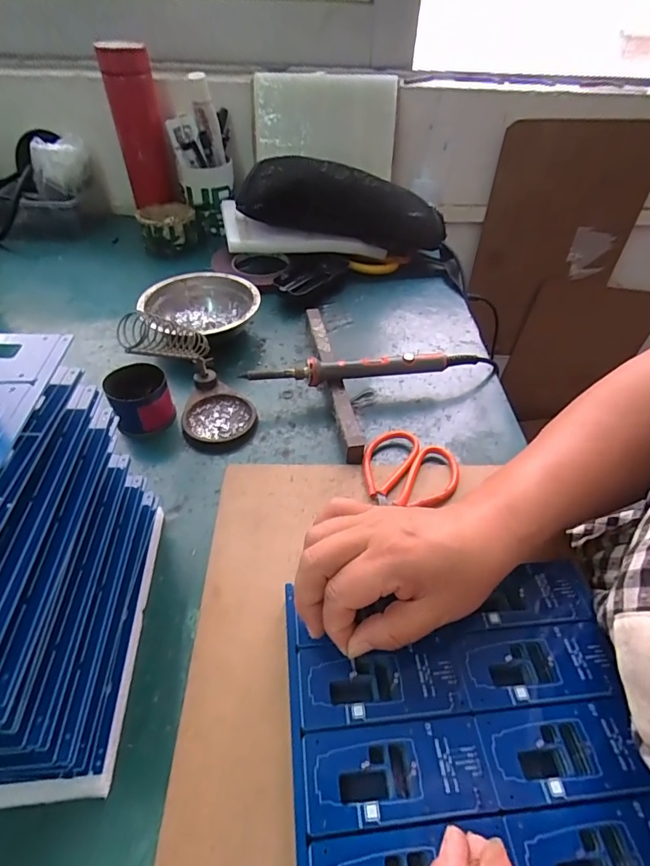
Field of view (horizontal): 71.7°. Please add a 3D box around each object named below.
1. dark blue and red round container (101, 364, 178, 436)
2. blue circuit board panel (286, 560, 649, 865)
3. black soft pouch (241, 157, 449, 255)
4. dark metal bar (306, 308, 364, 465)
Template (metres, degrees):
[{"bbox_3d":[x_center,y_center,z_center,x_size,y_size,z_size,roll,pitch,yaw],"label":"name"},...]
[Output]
[{"bbox_3d":[-0.166,-0.036,0.403,0.050,0.045,0.060,-20,49,-20],"label":"dark blue and red round container"},{"bbox_3d":[0.075,0.154,0.240,0.185,0.014,0.154,-3,46,-5],"label":"blue circuit board panel"},{"bbox_3d":[0.033,-0.296,0.587,0.279,0.088,0.050,5,44,-15],"label":"black soft pouch"},{"bbox_3d":[0.006,-0.058,0.450,0.015,0.024,0.213,-7,46,-9],"label":"dark metal bar"}]

